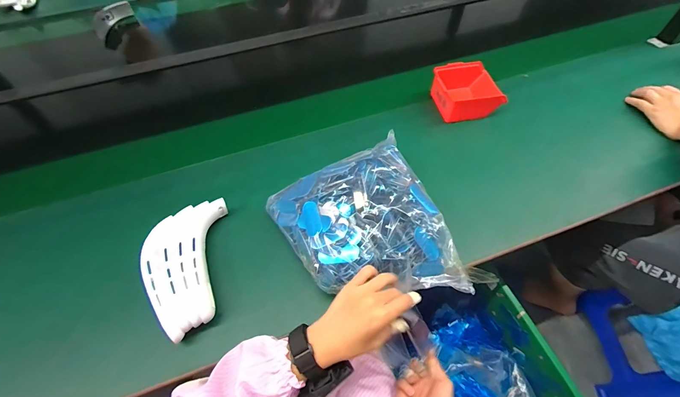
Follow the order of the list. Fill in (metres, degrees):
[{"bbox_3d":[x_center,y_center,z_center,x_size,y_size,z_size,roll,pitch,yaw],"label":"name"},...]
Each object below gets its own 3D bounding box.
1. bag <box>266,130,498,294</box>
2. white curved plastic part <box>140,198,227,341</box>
[{"bbox_3d":[0.050,0.046,0.477,0.243,0.092,0.273,-25,59,-14],"label":"bag"},{"bbox_3d":[-0.244,0.105,0.478,0.109,0.050,0.215,-7,57,-2],"label":"white curved plastic part"}]

